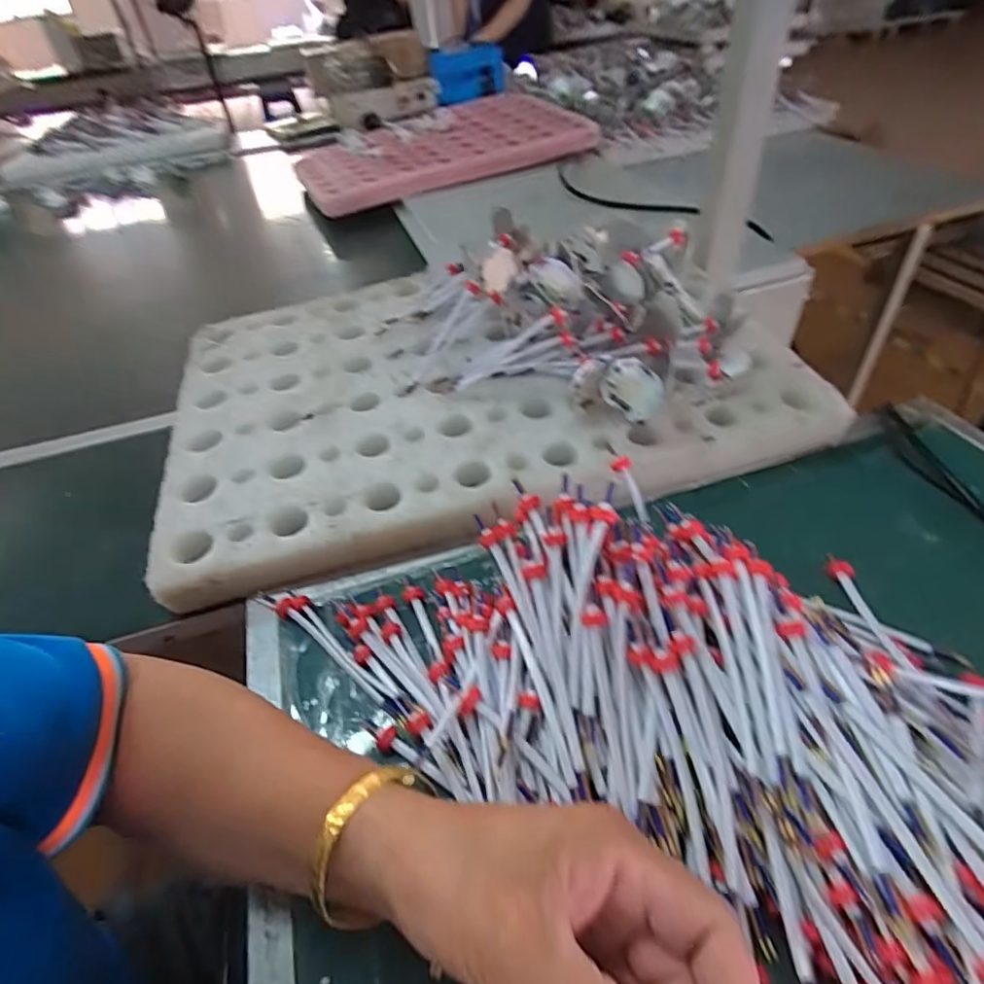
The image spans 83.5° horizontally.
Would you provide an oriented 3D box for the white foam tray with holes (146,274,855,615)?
[{"bbox_3d":[-0.021,-0.106,0.529,0.538,0.054,0.364,-13,44,-6],"label":"white foam tray with holes"}]

